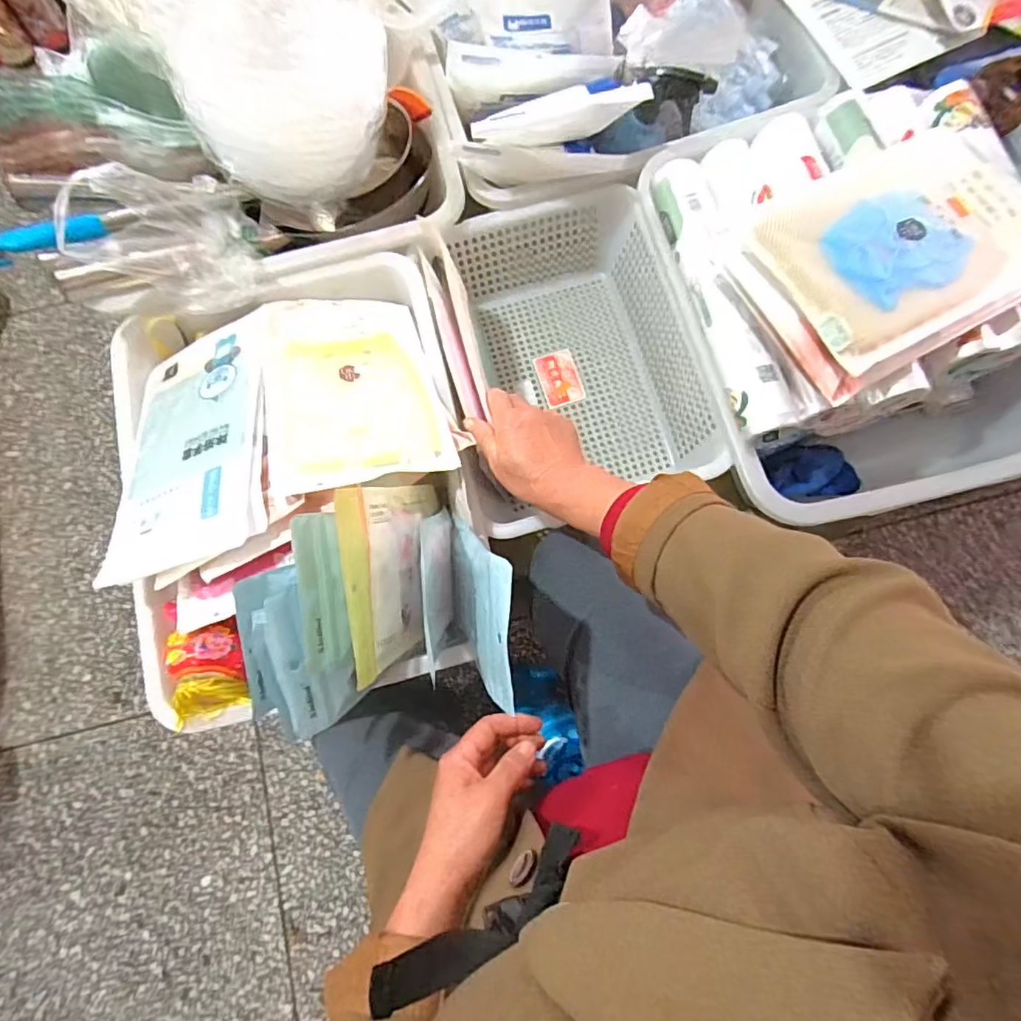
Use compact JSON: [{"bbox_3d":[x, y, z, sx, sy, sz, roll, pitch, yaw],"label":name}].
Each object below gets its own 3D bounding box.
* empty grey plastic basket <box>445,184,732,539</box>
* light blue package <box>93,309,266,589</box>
[{"bbox_3d":[0.066,-0.186,0.661,0.235,0.150,0.354,-14,77,-2],"label":"empty grey plastic basket"},{"bbox_3d":[-0.316,-0.072,0.561,0.171,0.017,0.277,-19,60,13],"label":"light blue package"}]

